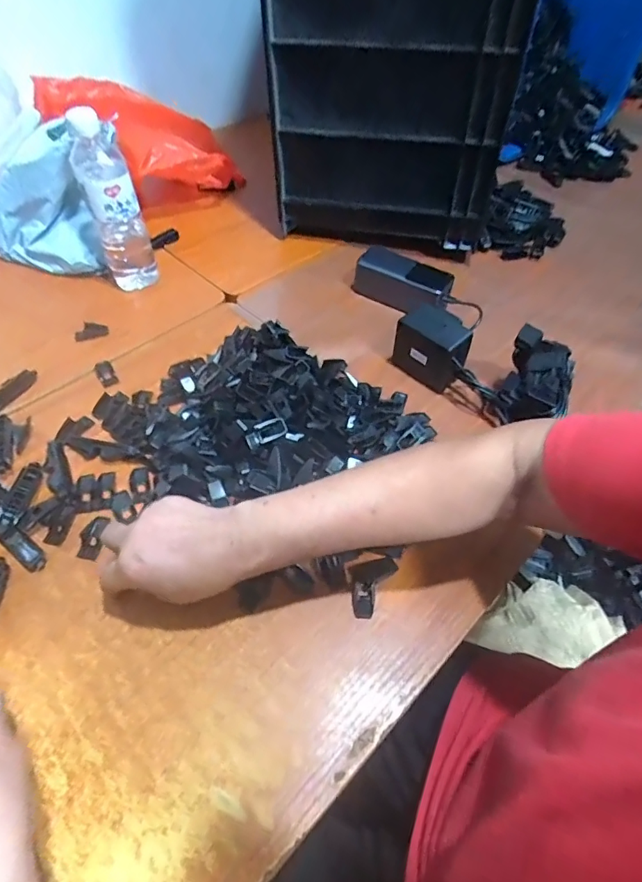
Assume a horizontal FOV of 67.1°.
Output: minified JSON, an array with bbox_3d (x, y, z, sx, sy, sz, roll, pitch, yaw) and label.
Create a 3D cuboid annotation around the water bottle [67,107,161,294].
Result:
[{"bbox_3d":[-0.260,-0.292,0.614,0.064,0.201,0.053,-16,55,-15],"label":"water bottle"}]

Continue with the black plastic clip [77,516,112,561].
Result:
[{"bbox_3d":[-0.213,0.089,0.452,0.019,0.011,0.042,7,60,3],"label":"black plastic clip"}]

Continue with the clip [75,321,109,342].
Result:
[{"bbox_3d":[-0.294,-0.142,0.619,0.040,0.010,0.023,-20,56,-18],"label":"clip"}]

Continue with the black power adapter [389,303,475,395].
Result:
[{"bbox_3d":[0.133,-0.109,0.572,0.088,0.074,0.051,32,57,20],"label":"black power adapter"}]

